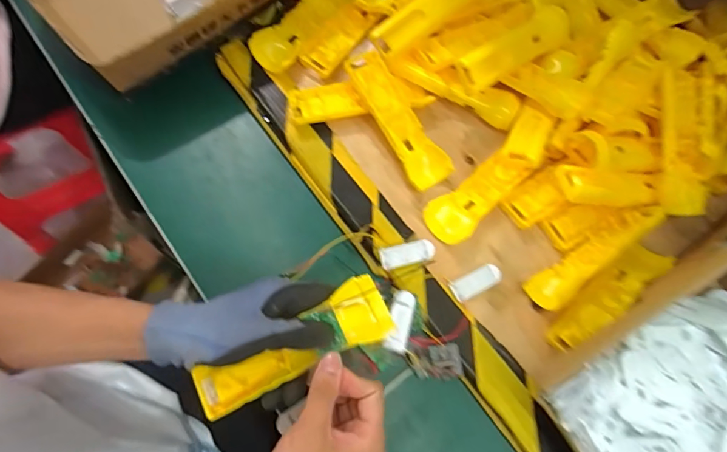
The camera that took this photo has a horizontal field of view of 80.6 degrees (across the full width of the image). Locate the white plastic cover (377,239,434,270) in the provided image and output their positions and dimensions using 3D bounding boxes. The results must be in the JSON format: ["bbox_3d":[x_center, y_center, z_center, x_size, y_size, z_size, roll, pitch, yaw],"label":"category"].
[{"bbox_3d":[0.046,0.030,0.444,0.057,0.010,0.022,-12,73,-6],"label":"white plastic cover"}]

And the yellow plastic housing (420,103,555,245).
[{"bbox_3d":[0.142,-0.056,0.467,0.054,0.032,0.186,42,76,11],"label":"yellow plastic housing"}]

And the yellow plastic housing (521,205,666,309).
[{"bbox_3d":[0.244,0.032,0.442,0.162,0.028,0.035,-29,75,-10],"label":"yellow plastic housing"}]

